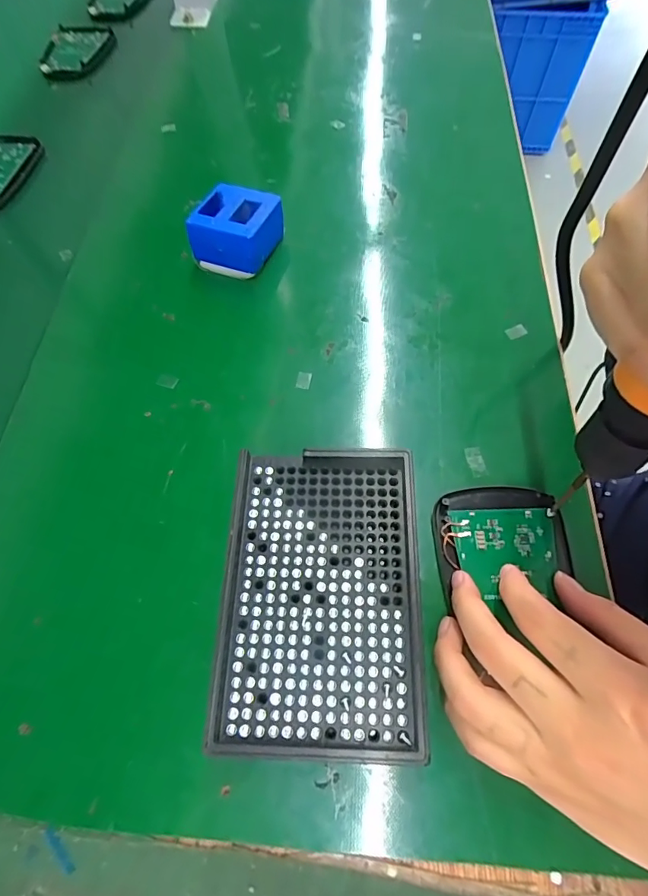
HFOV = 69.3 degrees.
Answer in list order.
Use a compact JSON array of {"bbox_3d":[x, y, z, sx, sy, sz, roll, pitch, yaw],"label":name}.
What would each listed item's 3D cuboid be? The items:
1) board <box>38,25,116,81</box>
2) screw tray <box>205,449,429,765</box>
[{"bbox_3d":[-0.256,-0.413,0.488,0.062,0.010,0.093,-2,63,2],"label":"board"},{"bbox_3d":[-0.001,0.066,0.225,0.090,0.024,0.134,1,63,3],"label":"screw tray"}]

